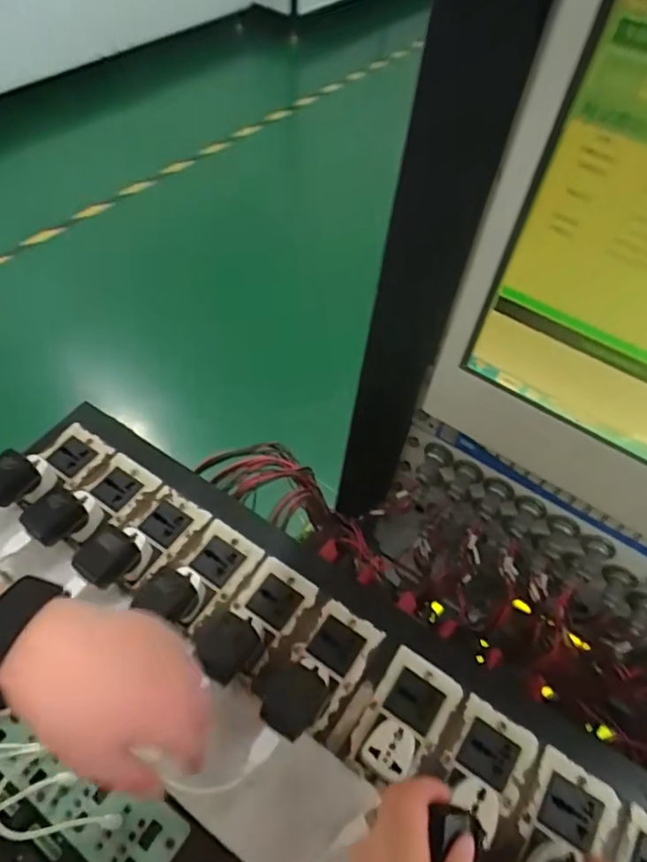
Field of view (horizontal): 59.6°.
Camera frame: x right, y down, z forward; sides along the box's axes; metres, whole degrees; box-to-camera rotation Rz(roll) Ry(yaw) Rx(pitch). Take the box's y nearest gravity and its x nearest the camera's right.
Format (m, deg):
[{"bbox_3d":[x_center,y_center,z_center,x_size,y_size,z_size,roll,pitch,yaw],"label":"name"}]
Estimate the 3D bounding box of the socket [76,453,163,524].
[{"bbox_3d":[-0.218,0.057,0.599,0.060,0.014,0.062,36,65,15],"label":"socket"}]

